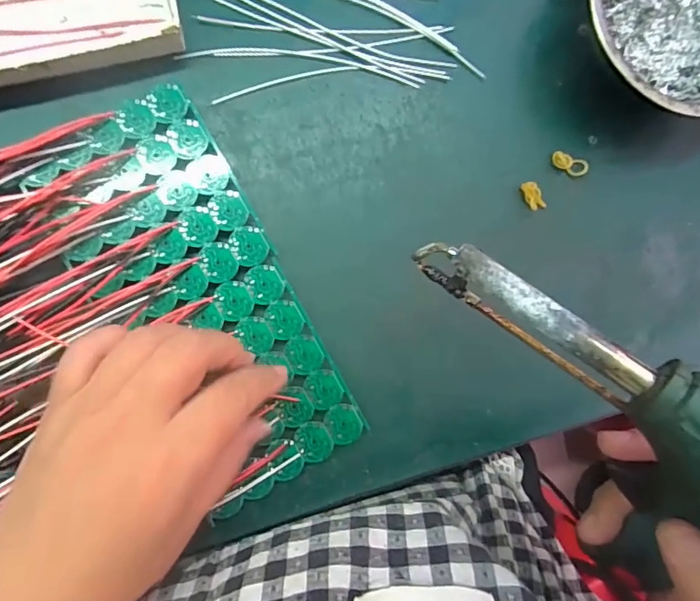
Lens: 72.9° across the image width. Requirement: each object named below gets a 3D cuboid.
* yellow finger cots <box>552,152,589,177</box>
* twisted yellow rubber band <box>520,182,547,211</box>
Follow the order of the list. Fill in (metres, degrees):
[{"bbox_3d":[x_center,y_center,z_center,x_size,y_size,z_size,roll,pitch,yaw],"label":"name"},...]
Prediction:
[{"bbox_3d":[0.136,-0.084,0.294,0.023,0.005,0.011,13,83,-6],"label":"yellow finger cots"},{"bbox_3d":[0.111,-0.064,0.288,0.010,0.007,0.018,-27,89,-9],"label":"twisted yellow rubber band"}]

